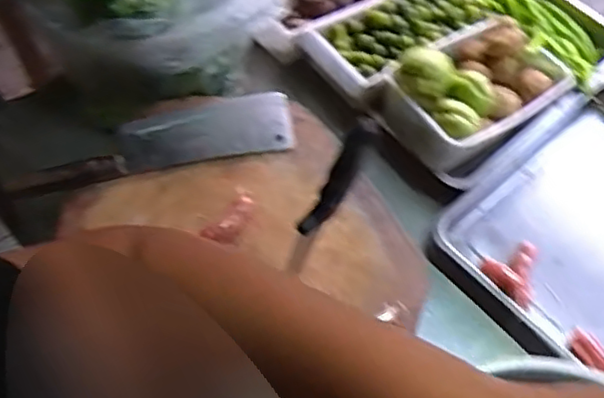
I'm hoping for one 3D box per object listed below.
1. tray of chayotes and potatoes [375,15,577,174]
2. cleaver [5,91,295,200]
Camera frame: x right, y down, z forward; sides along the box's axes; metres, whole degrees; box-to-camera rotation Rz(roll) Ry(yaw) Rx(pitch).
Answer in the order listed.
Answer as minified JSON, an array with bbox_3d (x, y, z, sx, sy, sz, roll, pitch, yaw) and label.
[{"bbox_3d":[0.246,-0.169,0.874,0.250,0.109,0.156,-33,66,-14],"label":"tray of chayotes and potatoes"},{"bbox_3d":[-0.190,-0.075,0.829,0.352,0.025,0.085,-13,63,-5],"label":"cleaver"}]

